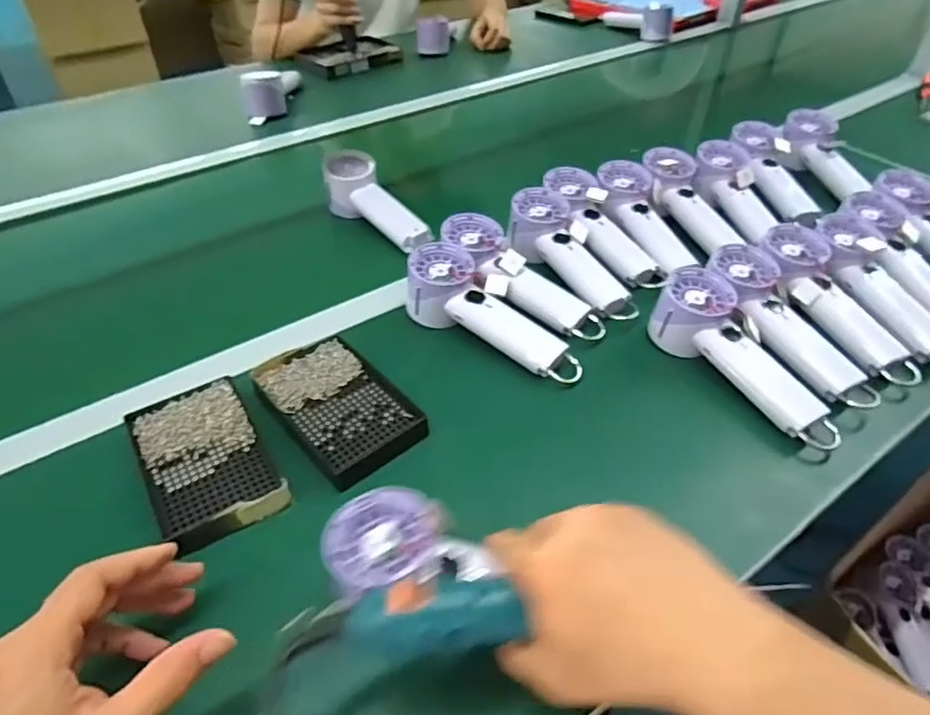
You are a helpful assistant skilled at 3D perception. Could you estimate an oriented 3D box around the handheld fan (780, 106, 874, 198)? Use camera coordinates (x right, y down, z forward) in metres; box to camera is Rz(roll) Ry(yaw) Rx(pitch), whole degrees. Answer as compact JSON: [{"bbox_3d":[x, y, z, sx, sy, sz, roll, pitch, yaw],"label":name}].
[{"bbox_3d":[0.487,-0.276,0.822,0.068,0.048,0.176,-7,60,-7],"label":"handheld fan"}]

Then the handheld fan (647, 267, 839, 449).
[{"bbox_3d":[0.241,-0.003,0.531,0.062,0.056,0.182,-18,46,-18],"label":"handheld fan"}]

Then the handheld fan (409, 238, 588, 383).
[{"bbox_3d":[0.025,-0.035,0.586,0.199,0.056,0.068,36,53,16],"label":"handheld fan"}]

